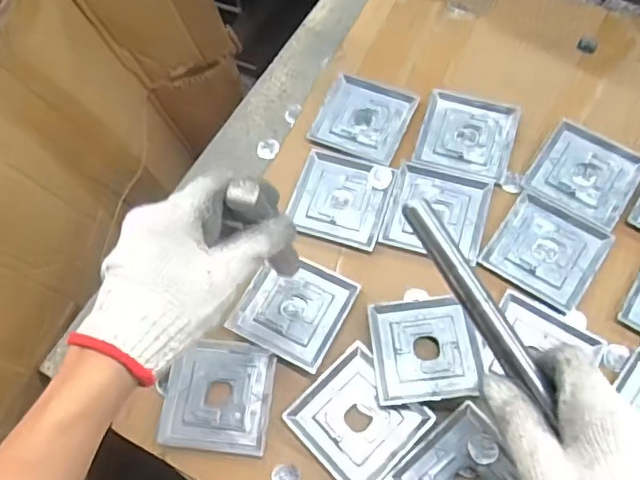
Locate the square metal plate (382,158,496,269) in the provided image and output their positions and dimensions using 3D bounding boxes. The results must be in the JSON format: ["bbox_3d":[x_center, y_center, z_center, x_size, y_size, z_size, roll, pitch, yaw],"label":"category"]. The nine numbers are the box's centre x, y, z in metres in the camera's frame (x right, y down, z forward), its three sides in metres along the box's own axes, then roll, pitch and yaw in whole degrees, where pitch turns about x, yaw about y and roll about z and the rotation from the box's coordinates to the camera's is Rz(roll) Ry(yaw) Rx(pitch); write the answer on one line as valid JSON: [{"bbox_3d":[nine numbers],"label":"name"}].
[{"bbox_3d":[0.112,-0.029,0.549,0.090,0.004,0.092,14,67,10],"label":"square metal plate"}]

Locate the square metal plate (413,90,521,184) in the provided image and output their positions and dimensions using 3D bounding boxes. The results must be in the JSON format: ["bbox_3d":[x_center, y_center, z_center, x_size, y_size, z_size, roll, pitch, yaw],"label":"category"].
[{"bbox_3d":[0.149,-0.107,0.582,0.090,0.007,0.088,16,67,10],"label":"square metal plate"}]

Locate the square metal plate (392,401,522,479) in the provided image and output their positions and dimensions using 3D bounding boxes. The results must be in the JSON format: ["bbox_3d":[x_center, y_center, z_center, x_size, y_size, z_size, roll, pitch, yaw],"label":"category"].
[{"bbox_3d":[0.115,0.188,0.446,0.088,0.007,0.086,-39,69,-14],"label":"square metal plate"}]

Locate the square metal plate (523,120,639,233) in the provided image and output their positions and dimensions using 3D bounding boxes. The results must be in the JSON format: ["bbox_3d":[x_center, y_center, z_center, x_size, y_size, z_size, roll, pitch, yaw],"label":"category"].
[{"bbox_3d":[0.256,-0.064,0.556,0.090,0.005,0.093,33,71,17],"label":"square metal plate"}]

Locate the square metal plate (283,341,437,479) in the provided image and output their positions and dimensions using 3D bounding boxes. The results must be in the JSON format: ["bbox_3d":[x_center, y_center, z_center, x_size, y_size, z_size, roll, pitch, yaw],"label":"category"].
[{"bbox_3d":[0.031,0.146,0.475,0.089,0.008,0.091,-41,69,-15],"label":"square metal plate"}]

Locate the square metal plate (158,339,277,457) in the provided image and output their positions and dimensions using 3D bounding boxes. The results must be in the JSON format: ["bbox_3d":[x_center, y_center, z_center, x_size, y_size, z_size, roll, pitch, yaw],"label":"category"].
[{"bbox_3d":[-0.085,0.130,0.489,0.088,0.006,0.088,5,65,5],"label":"square metal plate"}]

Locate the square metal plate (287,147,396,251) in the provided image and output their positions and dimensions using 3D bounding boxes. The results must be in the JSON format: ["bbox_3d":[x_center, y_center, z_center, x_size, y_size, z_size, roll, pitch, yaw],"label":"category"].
[{"bbox_3d":[0.021,-0.042,0.562,0.090,0.004,0.090,16,67,10],"label":"square metal plate"}]

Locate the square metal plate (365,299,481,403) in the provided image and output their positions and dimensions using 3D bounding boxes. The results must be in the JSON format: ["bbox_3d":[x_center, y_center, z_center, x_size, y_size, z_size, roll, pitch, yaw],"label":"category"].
[{"bbox_3d":[0.089,0.092,0.494,0.086,0.015,0.088,-5,65,1],"label":"square metal plate"}]

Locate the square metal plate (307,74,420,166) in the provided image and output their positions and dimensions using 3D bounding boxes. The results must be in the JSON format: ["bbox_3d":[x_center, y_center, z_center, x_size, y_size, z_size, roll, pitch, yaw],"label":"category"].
[{"bbox_3d":[0.047,-0.128,0.600,0.089,0.004,0.092,21,68,12],"label":"square metal plate"}]

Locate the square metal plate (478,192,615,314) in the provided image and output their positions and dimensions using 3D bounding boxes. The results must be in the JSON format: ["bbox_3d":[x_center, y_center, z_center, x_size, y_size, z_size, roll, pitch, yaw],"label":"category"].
[{"bbox_3d":[0.205,0.009,0.525,0.089,0.004,0.092,31,70,16],"label":"square metal plate"}]

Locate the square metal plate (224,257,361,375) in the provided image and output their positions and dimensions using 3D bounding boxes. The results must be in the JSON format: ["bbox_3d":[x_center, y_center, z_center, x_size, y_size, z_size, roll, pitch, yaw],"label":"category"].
[{"bbox_3d":[-0.022,0.059,0.515,0.089,0.007,0.090,25,69,14],"label":"square metal plate"}]

